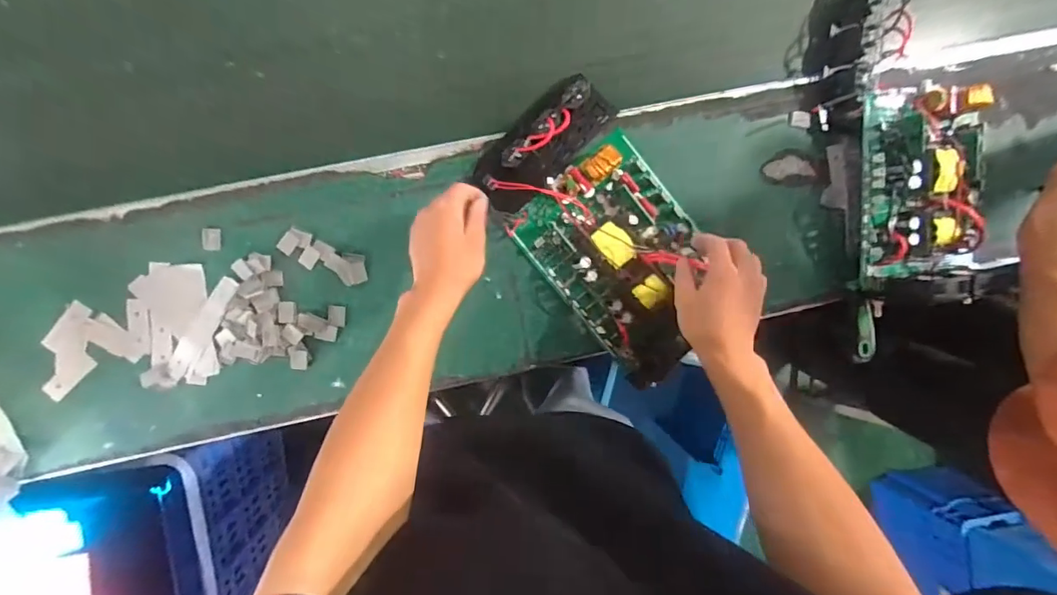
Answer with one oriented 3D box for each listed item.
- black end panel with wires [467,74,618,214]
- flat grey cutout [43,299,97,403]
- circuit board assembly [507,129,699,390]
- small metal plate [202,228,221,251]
[{"bbox_3d":[0.020,-0.182,0.532,0.179,0.074,0.078,-44,96,-1],"label":"black end panel with wires"},{"bbox_3d":[-0.517,0.061,0.529,0.045,0.010,0.109,6,98,-10],"label":"flat grey cutout"},{"bbox_3d":[0.128,-0.044,0.569,0.185,0.042,0.263,-42,97,-2],"label":"circuit board assembly"},{"bbox_3d":[-0.359,-0.066,0.531,0.017,0.004,0.026,4,93,-6],"label":"small metal plate"}]

